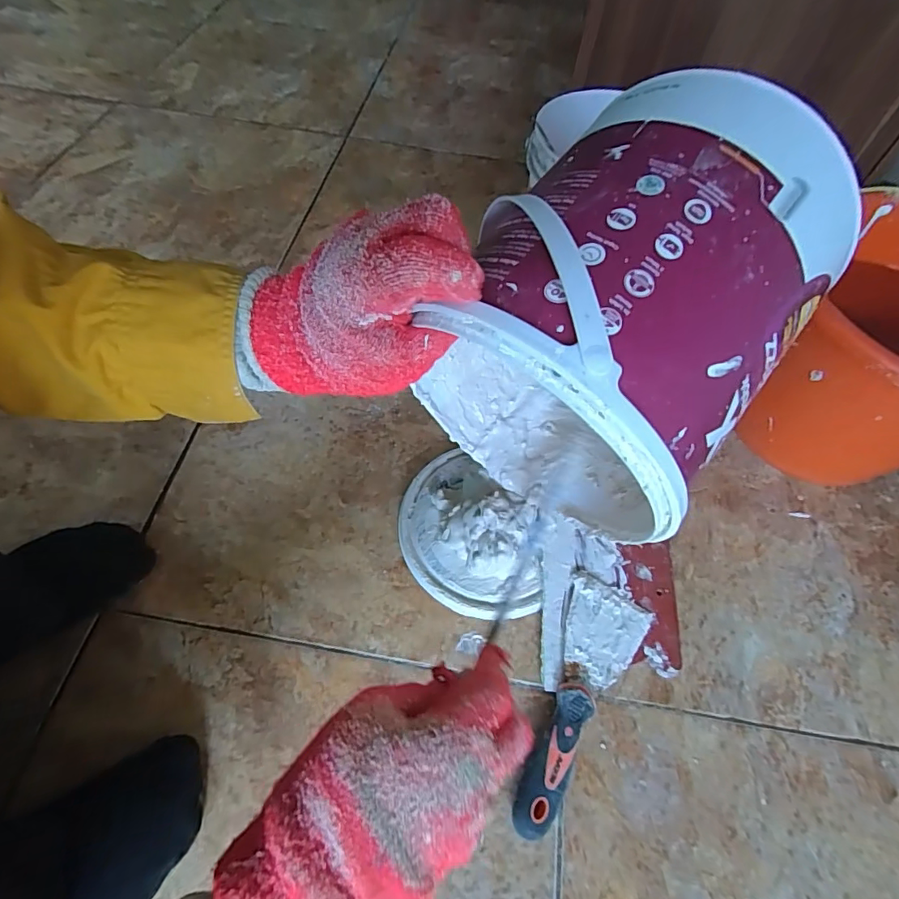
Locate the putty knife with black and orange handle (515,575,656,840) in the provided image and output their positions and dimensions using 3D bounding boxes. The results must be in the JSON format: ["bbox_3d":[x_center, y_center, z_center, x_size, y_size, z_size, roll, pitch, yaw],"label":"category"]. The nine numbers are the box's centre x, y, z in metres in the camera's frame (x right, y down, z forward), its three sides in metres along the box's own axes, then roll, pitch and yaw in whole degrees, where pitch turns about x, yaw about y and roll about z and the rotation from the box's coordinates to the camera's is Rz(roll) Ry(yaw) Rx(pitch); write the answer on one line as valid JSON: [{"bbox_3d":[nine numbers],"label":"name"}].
[{"bbox_3d":[0.104,0.204,0.401,0.070,0.024,0.193,26,61,11],"label":"putty knife with black and orange handle"}]

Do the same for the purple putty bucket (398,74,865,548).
[{"bbox_3d":[0.102,-0.072,0.304,0.170,0.202,0.207,36,76,10],"label":"purple putty bucket"}]

